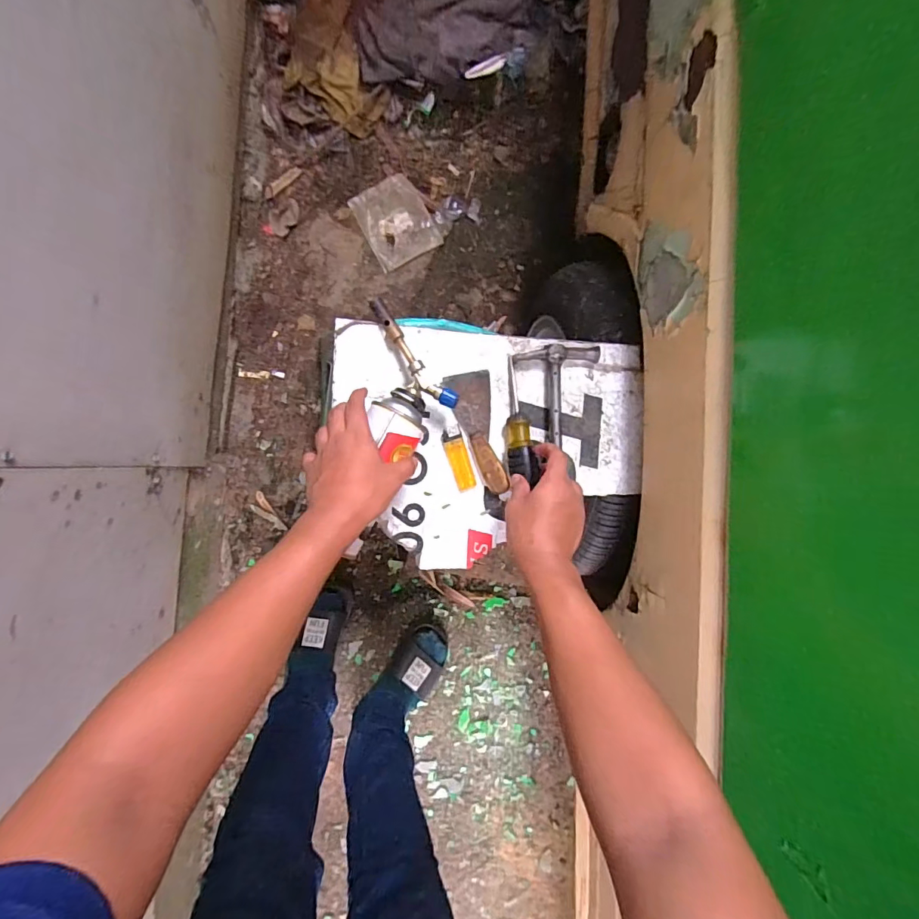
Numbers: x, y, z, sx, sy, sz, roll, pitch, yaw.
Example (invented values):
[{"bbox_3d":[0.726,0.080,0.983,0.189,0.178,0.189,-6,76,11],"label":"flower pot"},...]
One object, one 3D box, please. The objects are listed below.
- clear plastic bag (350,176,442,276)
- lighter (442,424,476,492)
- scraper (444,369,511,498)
[{"bbox_3d":[-0.130,-0.489,1.005,0.141,0.020,0.151,-31,108,-1],"label":"clear plastic bag"},{"bbox_3d":[0.000,-0.001,0.586,0.024,0.014,0.079,-20,93,-8],"label":"lighter"},{"bbox_3d":[0.021,-0.031,0.585,0.055,0.014,0.147,-9,91,-8],"label":"scraper"}]

